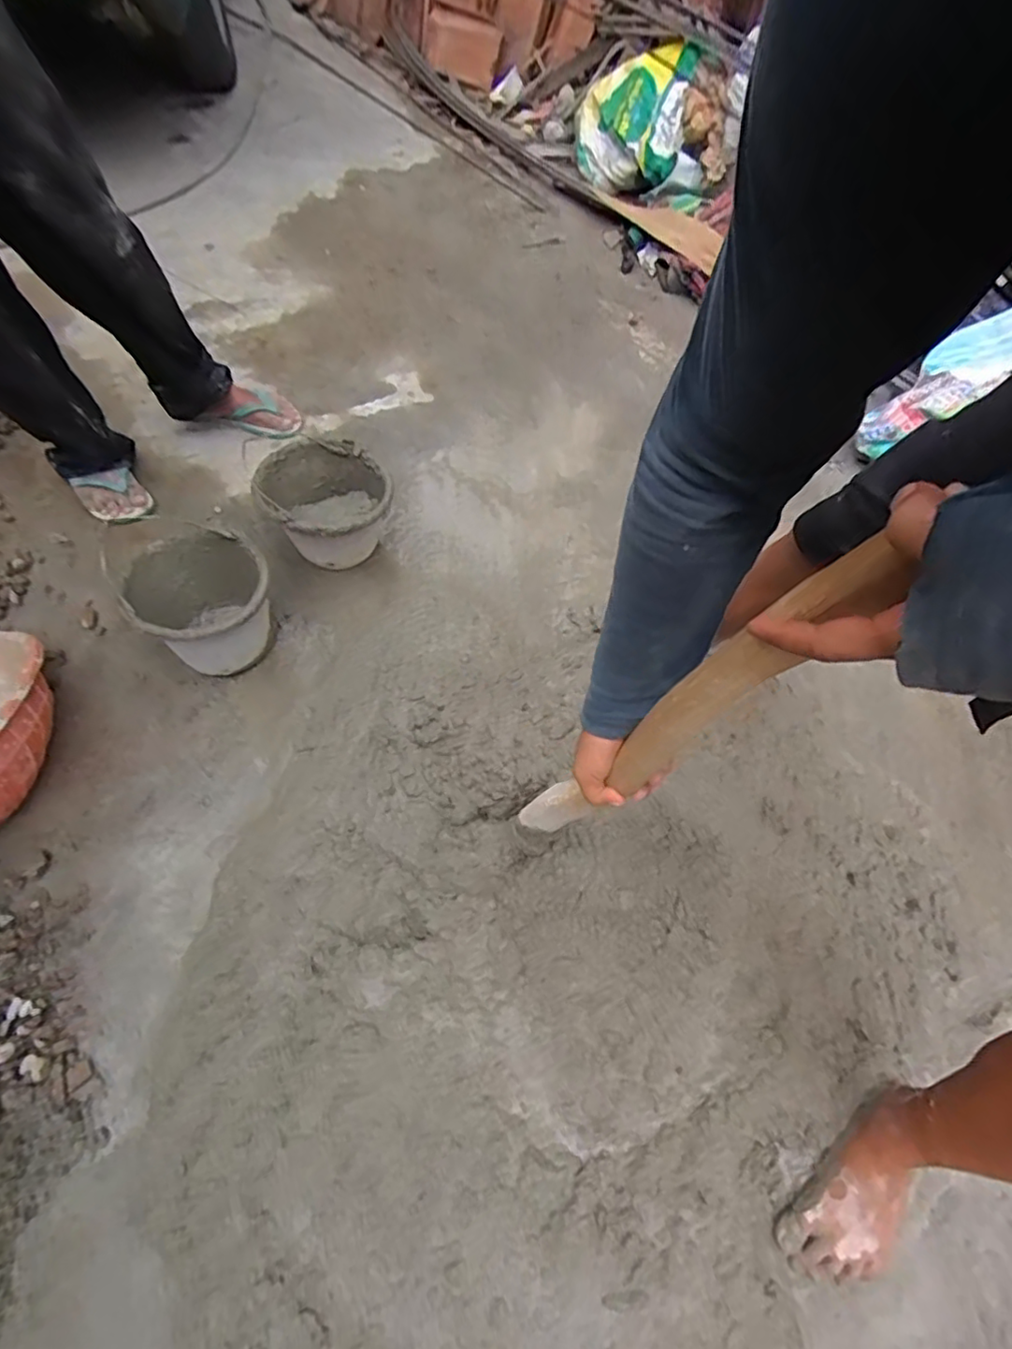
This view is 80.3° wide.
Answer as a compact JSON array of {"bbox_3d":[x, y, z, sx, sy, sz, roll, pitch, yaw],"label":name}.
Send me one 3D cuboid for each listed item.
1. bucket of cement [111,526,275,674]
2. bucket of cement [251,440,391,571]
[{"bbox_3d":[-0.504,-0.116,1.019,0.204,0.173,0.235,-28,66,-14],"label":"bucket of cement"},{"bbox_3d":[-0.347,-0.322,1.166,0.217,0.167,0.216,0,62,0],"label":"bucket of cement"}]

